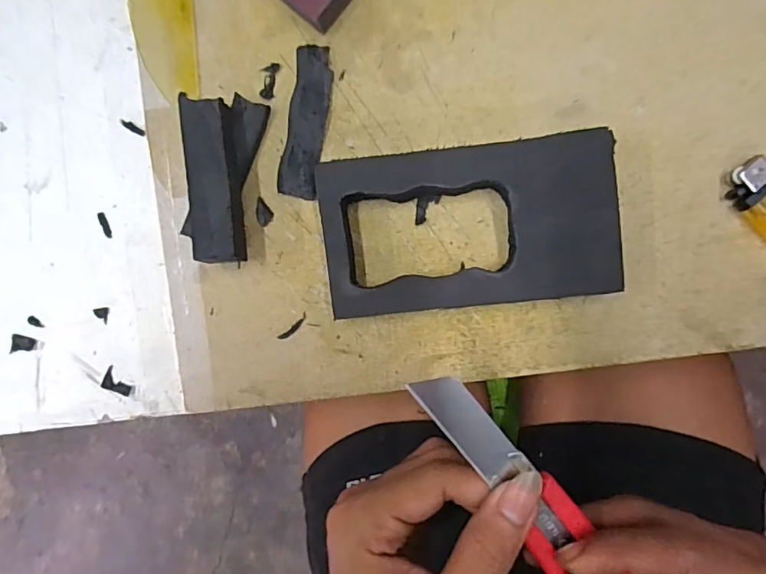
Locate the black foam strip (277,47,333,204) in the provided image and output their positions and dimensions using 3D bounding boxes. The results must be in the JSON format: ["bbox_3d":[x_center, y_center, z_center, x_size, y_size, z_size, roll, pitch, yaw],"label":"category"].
[{"bbox_3d":[-0.042,-0.090,0.288,0.022,0.006,0.081,9,91,6],"label":"black foam strip"}]

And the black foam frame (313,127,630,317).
[{"bbox_3d":[0.042,-0.030,0.268,0.142,0.027,0.078,-6,90,6],"label":"black foam frame"}]

